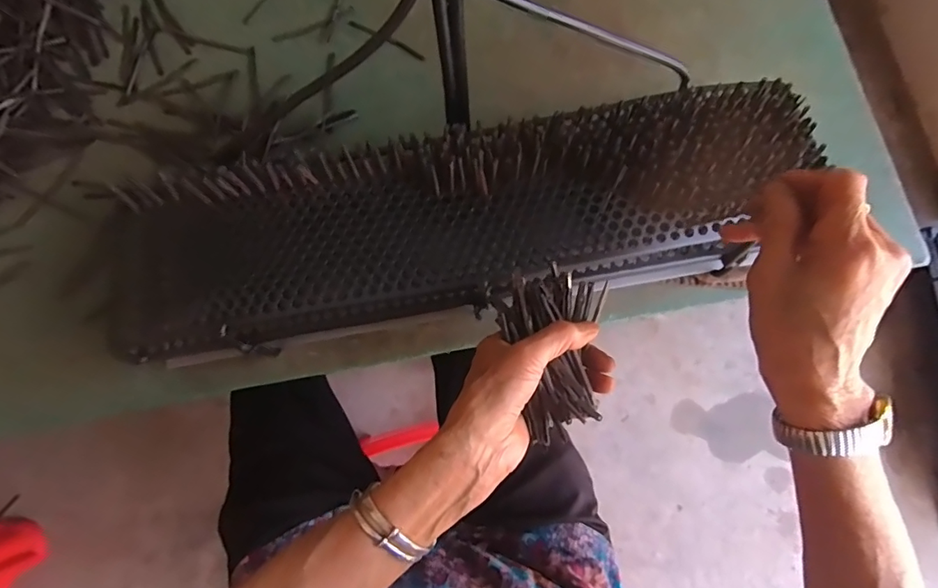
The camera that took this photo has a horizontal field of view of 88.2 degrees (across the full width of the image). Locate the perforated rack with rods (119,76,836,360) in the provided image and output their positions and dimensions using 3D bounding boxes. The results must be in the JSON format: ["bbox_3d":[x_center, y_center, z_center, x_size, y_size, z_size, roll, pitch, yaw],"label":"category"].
[{"bbox_3d":[-0.017,-0.059,0.439,0.600,0.111,0.148,-10,78,0],"label":"perforated rack with rods"}]

